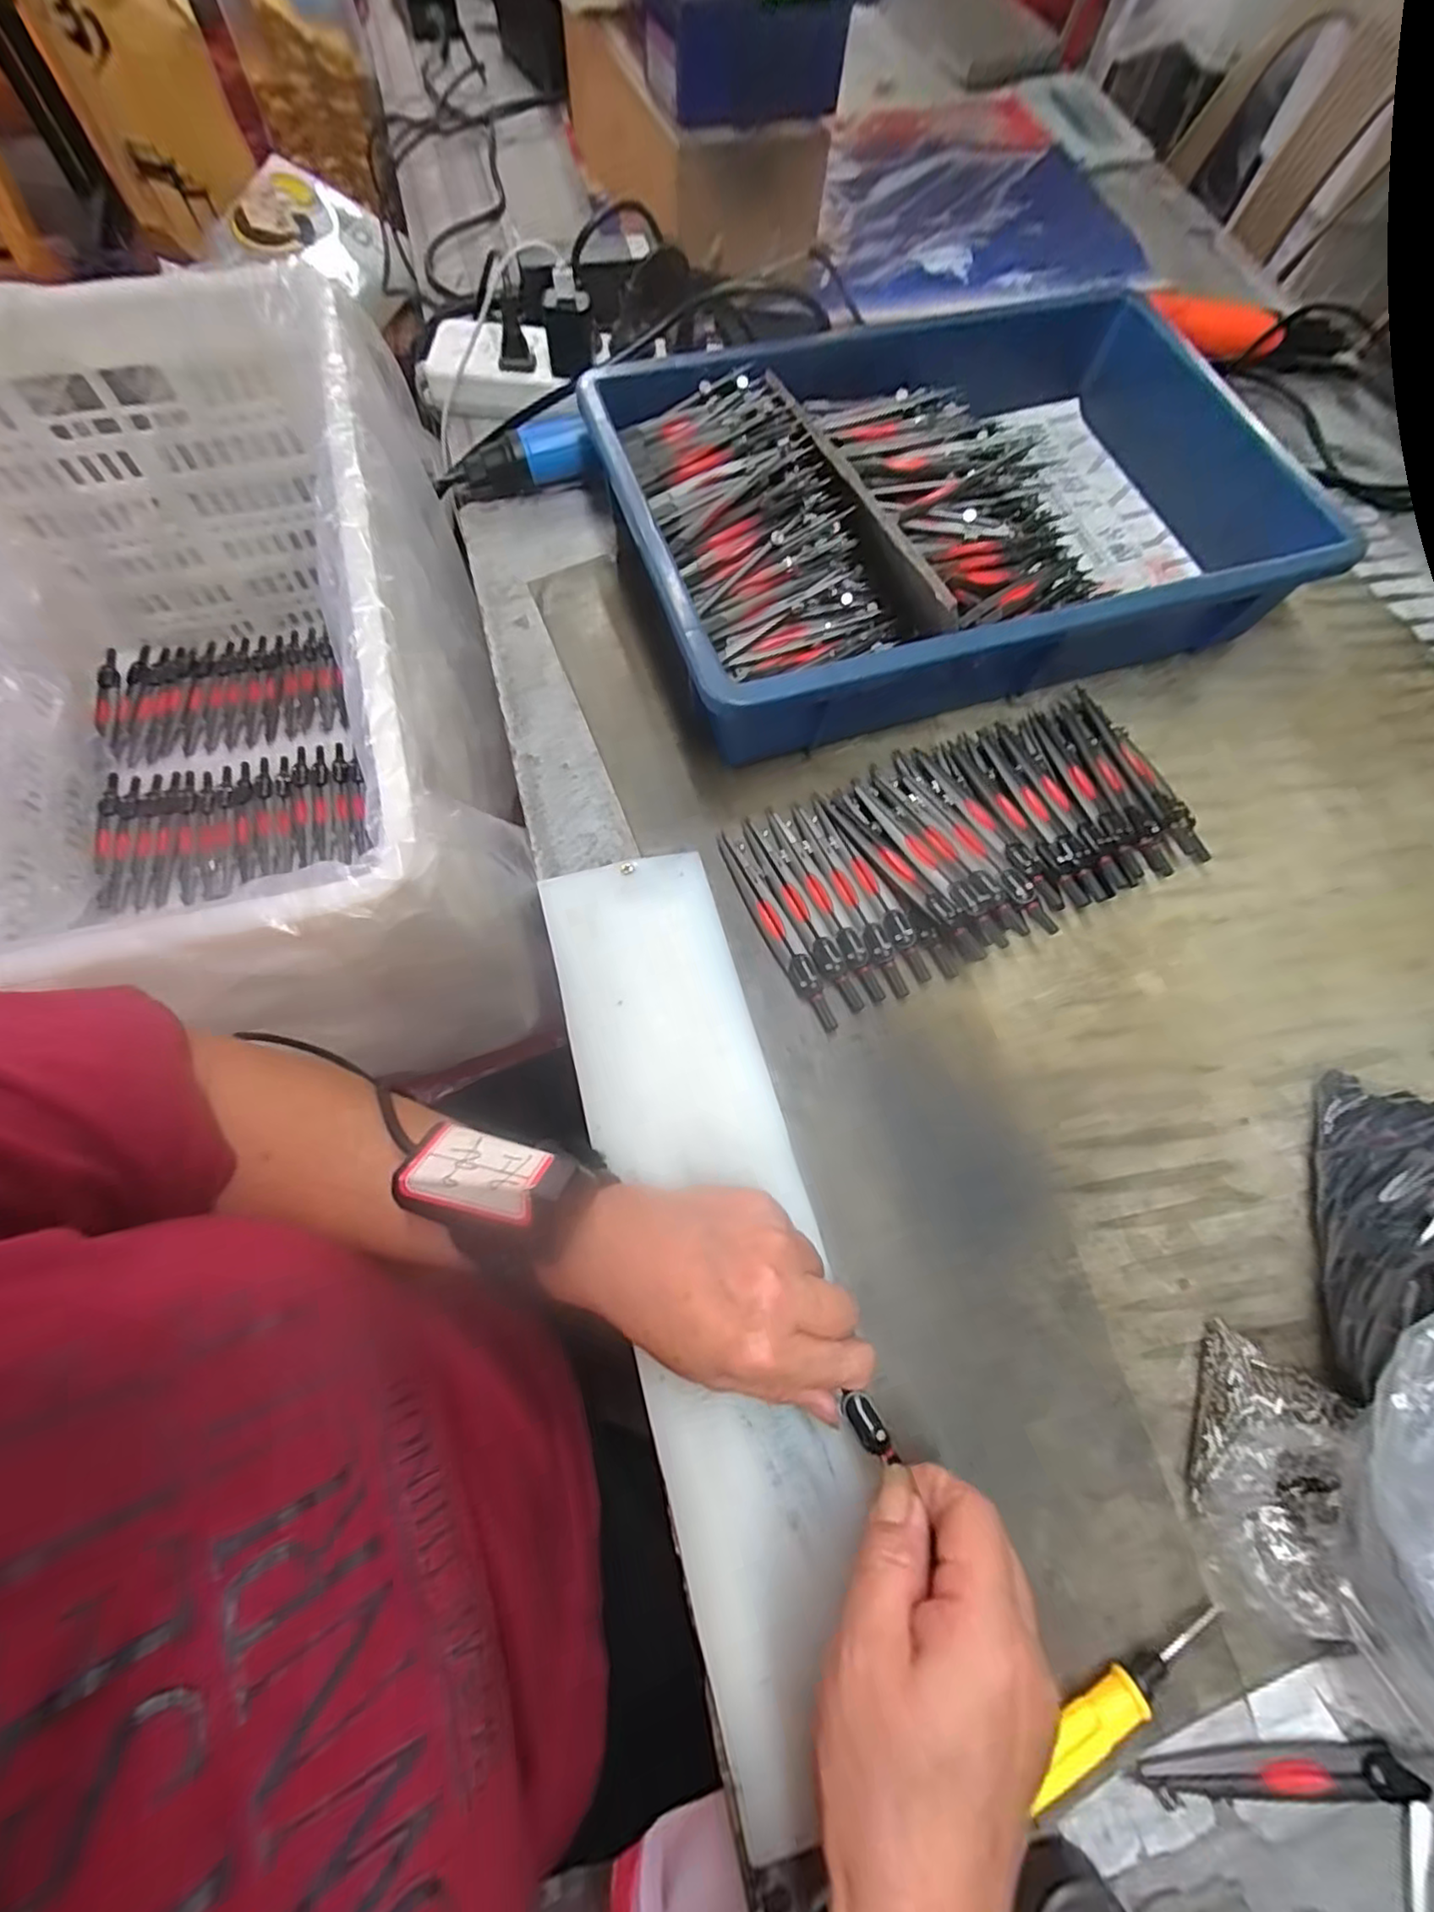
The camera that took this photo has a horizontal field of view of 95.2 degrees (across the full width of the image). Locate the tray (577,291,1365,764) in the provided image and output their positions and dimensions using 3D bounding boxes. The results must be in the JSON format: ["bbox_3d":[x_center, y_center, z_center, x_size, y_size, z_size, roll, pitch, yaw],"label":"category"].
[{"bbox_3d":[0.157,-0.302,0.444,0.439,0.077,0.296,-17,71,-9],"label":"tray"}]

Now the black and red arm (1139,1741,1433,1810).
[{"bbox_3d":[0.214,0.313,0.248,0.099,0.011,0.016,0,69,-3],"label":"black and red arm"}]

